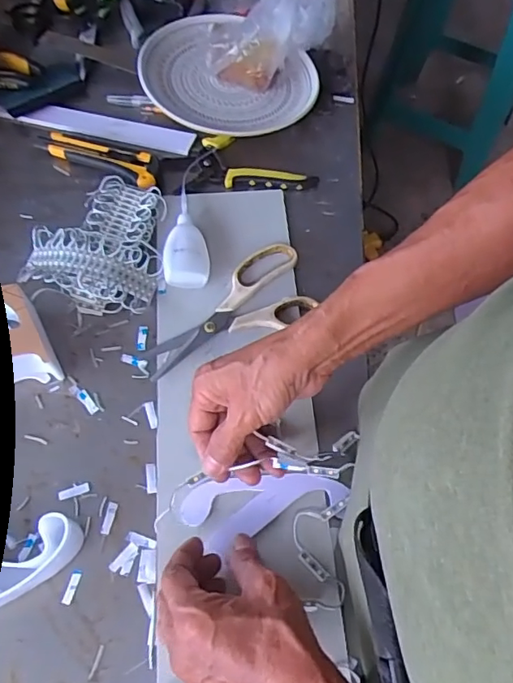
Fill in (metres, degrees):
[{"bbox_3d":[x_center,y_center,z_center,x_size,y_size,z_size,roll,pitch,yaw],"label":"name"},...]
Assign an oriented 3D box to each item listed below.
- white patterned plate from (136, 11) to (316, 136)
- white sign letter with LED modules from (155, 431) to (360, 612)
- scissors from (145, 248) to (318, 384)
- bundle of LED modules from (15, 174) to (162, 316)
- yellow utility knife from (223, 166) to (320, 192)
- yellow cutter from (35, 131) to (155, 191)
[{"bbox_3d":[-0.039,-0.312,0.641,0.198,0.041,0.182,0,64,-1],"label":"white patterned plate"},{"bbox_3d":[0.002,0.128,0.420,0.145,0.039,0.132,8,64,3],"label":"white sign letter with LED modules"},{"bbox_3d":[-0.031,-0.036,0.522,0.171,0.012,0.086,-21,66,-11],"label":"scissors"},{"bbox_3d":[-0.156,-0.106,0.542,0.129,0.031,0.152,9,64,4],"label":"bundle of LED modules"},{"bbox_3d":[0.017,-0.181,0.596,0.102,0.009,0.024,5,64,2],"label":"yellow utility knife"},{"bbox_3d":[-0.173,-0.209,0.602,0.146,0.019,0.045,24,66,11],"label":"yellow cutter"}]

